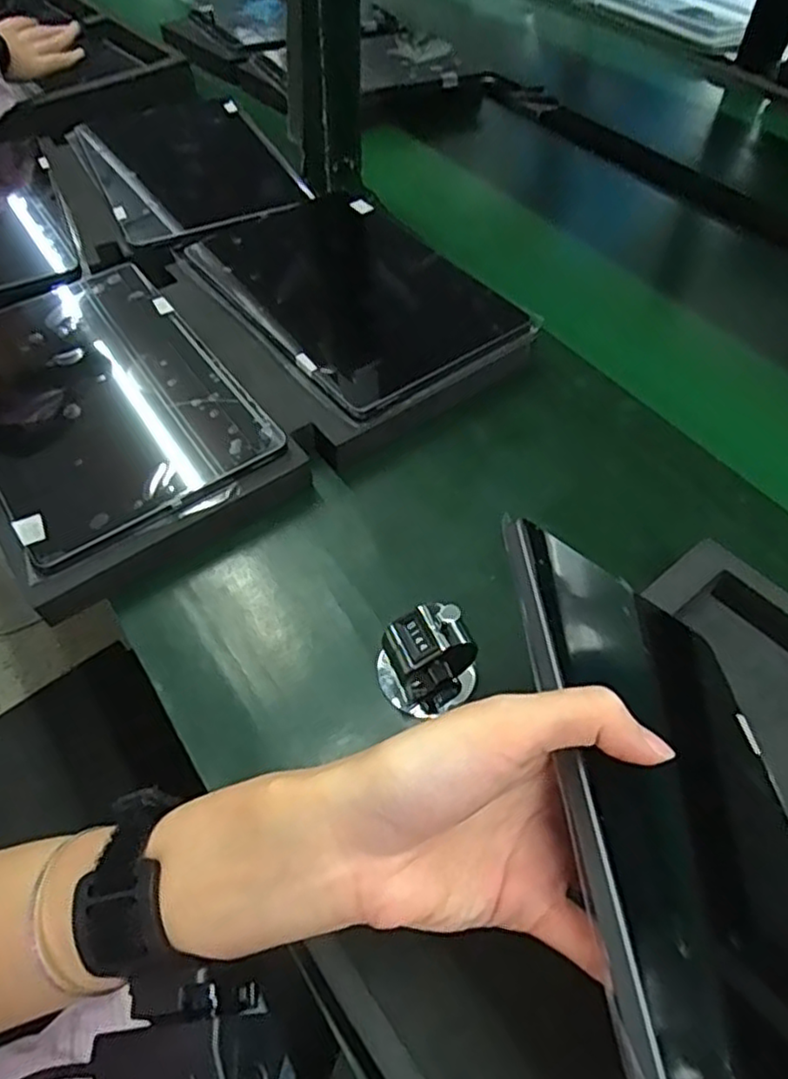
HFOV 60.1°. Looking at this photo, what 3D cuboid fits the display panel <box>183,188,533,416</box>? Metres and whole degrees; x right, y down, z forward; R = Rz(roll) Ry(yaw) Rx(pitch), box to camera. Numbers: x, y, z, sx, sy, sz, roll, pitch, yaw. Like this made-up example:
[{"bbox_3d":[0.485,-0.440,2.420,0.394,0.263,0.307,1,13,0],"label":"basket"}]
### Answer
[{"bbox_3d":[-0.035,-0.203,0.547,0.165,0.023,0.257,-29,59,-23],"label":"display panel"}]

